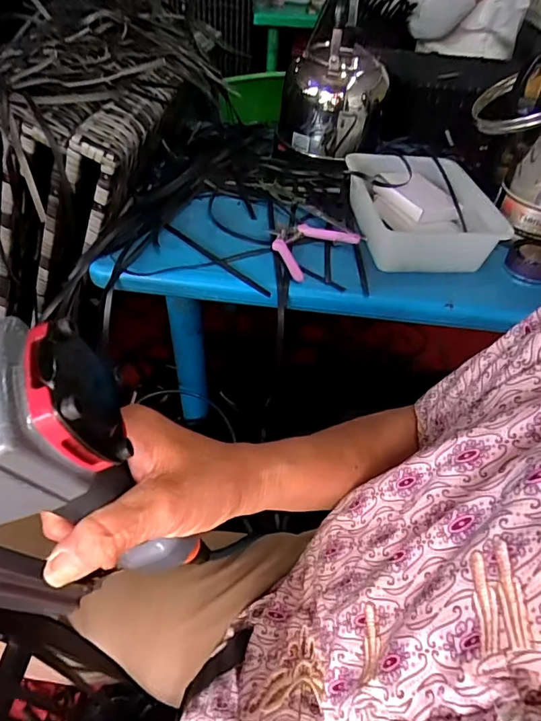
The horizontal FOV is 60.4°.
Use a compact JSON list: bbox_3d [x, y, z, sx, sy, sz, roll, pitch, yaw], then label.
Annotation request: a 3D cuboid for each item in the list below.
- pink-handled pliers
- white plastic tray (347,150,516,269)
[{"bbox_3d":[0.052,-0.188,0.732,0.120,0.022,0.150,37,54,25],"label":"pink-handled pliers"},{"bbox_3d":[0.251,-0.246,0.763,0.217,0.069,0.250,-2,47,-8],"label":"white plastic tray"}]

